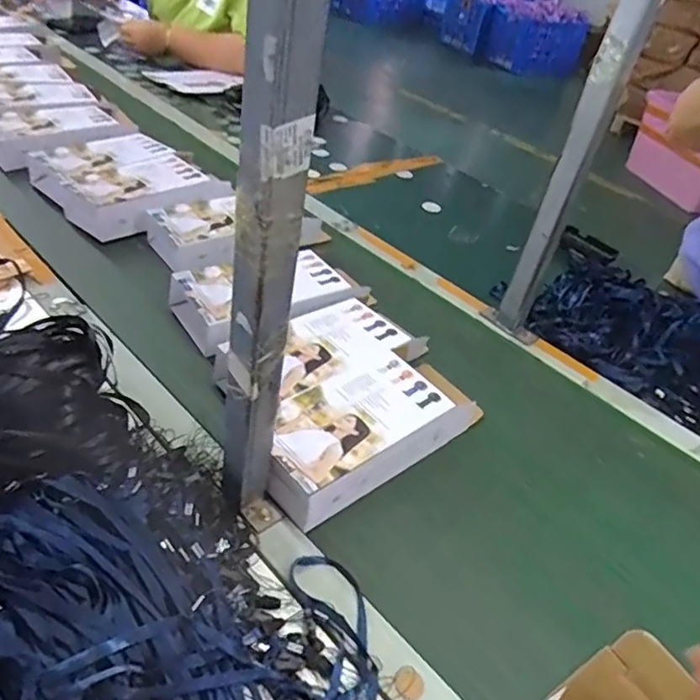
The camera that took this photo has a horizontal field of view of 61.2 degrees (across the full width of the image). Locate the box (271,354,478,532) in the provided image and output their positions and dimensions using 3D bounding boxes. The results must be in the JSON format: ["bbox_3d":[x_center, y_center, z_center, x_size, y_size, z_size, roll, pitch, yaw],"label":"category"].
[{"bbox_3d":[0.012,0.068,0.572,0.223,0.045,0.103,-26,51,-32],"label":"box"}]

